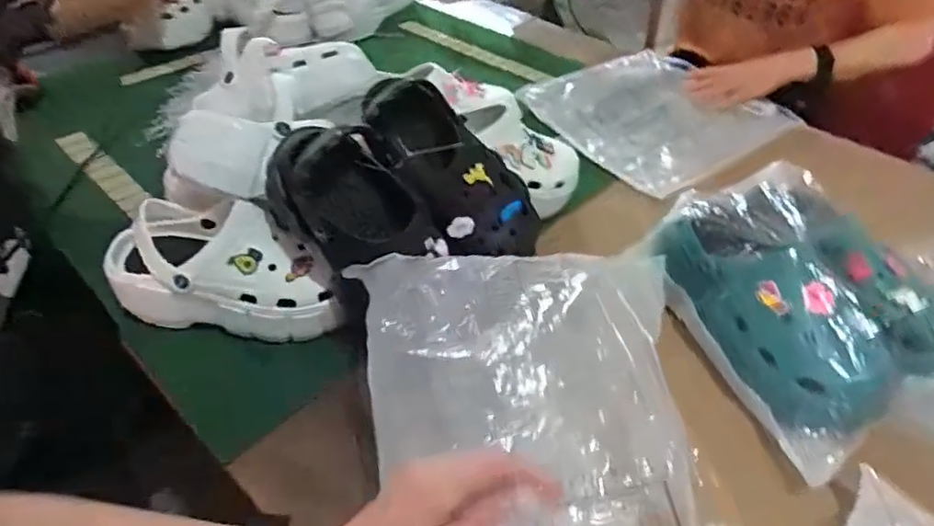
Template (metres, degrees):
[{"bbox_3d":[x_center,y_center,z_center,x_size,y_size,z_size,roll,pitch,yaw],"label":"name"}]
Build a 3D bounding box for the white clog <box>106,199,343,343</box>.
[{"bbox_3d":[-0.234,0.007,0.601,0.224,0.100,0.090,6,43,2],"label":"white clog"}]

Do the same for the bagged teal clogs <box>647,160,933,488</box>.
[{"bbox_3d":[0.312,0.026,0.586,0.202,0.098,0.281,-18,47,-22],"label":"bagged teal clogs"}]

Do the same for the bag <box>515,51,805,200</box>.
[{"bbox_3d":[0.302,-0.239,0.955,0.352,0.031,0.310,-23,49,-26],"label":"bag"}]

